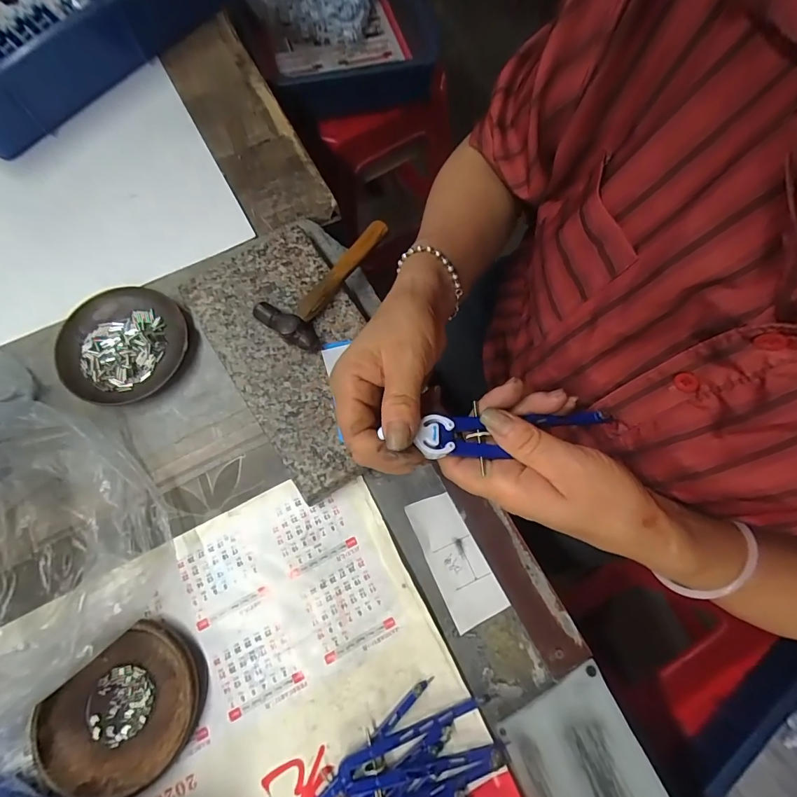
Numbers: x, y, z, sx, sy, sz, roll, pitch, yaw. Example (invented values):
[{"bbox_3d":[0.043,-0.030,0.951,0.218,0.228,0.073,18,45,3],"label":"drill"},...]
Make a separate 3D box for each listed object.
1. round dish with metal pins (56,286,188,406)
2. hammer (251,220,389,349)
[{"bbox_3d":[-0.260,-0.051,0.384,0.110,0.018,0.110,0,74,-2],"label":"round dish with metal pins"},{"bbox_3d":[-0.070,-0.118,0.380,0.063,0.022,0.150,28,74,6],"label":"hammer"}]

